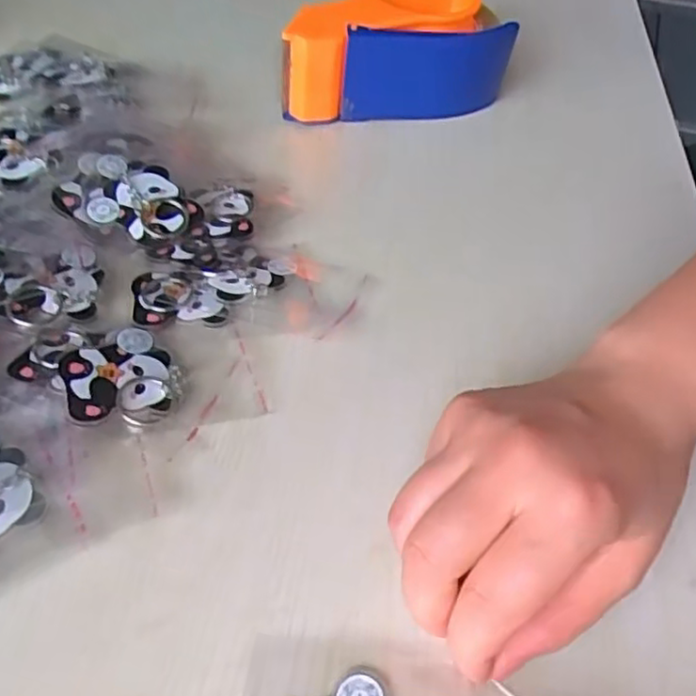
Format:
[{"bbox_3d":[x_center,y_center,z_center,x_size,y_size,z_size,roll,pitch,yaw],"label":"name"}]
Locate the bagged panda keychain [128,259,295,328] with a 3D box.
[{"bbox_3d":[-0.065,-0.029,0.349,0.080,0.005,0.041,-11,51,-13],"label":"bagged panda keychain"}]

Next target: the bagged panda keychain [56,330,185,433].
[{"bbox_3d":[-0.099,0.014,0.307,0.047,0.007,0.050,2,49,-2],"label":"bagged panda keychain"}]

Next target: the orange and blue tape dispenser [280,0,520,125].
[{"bbox_3d":[0.027,-0.203,0.474,0.151,0.065,0.082,-7,50,-10],"label":"orange and blue tape dispenser"}]

